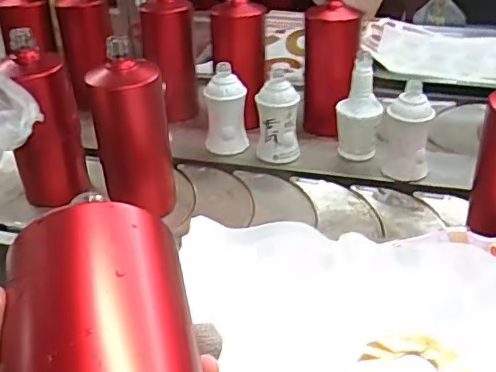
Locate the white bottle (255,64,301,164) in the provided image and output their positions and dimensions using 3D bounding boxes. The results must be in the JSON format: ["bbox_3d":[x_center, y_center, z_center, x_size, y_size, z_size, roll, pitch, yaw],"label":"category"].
[{"bbox_3d":[0.040,-0.086,0.788,0.056,0.119,0.045,-2,32,-6],"label":"white bottle"}]

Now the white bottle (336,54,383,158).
[{"bbox_3d":[0.146,-0.100,0.777,0.050,0.130,0.052,0,32,-2],"label":"white bottle"}]

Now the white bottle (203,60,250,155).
[{"bbox_3d":[-0.030,-0.098,0.810,0.059,0.118,0.052,-2,32,-6],"label":"white bottle"}]

